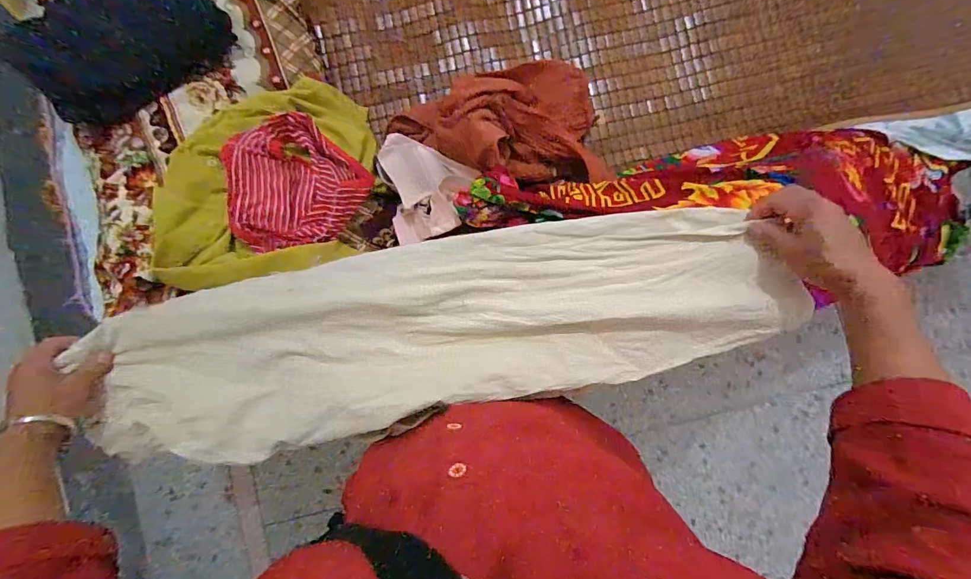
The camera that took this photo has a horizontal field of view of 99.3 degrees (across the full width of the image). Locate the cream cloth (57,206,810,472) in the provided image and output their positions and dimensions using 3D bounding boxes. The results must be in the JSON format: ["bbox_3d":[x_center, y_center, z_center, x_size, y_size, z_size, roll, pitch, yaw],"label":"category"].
[{"bbox_3d":[-0.059,0.044,0.458,0.757,0.052,0.192,-10,87,4],"label":"cream cloth"}]

